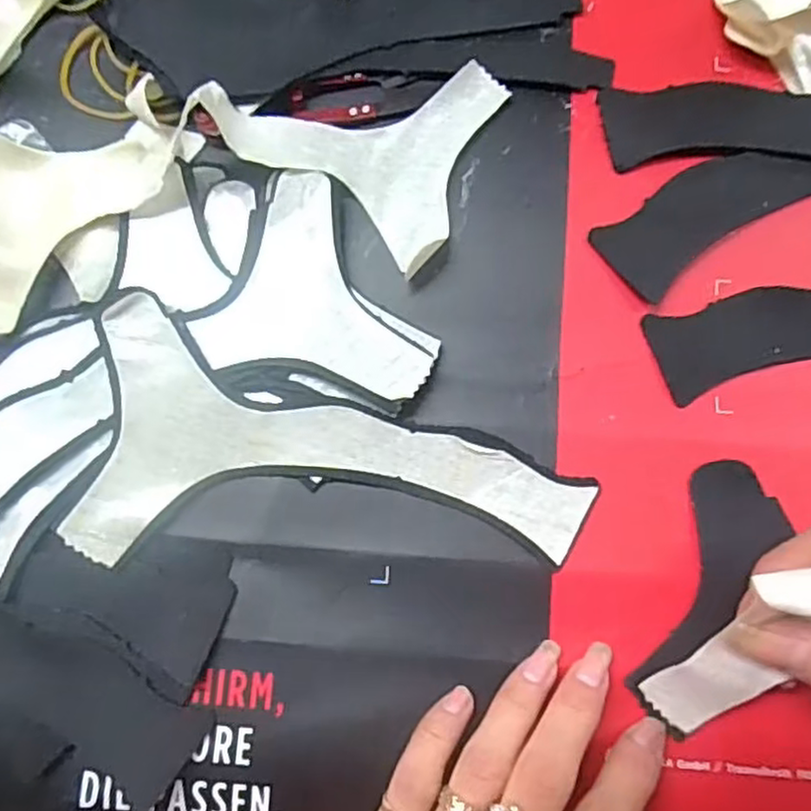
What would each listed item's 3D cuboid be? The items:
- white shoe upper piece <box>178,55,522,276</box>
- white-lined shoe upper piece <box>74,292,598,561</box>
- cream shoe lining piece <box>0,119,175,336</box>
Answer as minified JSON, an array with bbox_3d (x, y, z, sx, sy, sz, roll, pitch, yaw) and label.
[{"bbox_3d":[-0.019,-0.108,0.258,0.094,0.032,0.085,24,82,4],"label":"white shoe upper piece"},{"bbox_3d":[-0.026,0.027,0.246,0.179,0.019,0.087,14,81,3],"label":"white-lined shoe upper piece"},{"bbox_3d":[-0.138,-0.079,0.250,0.057,0.034,0.096,42,84,7],"label":"cream shoe lining piece"}]

